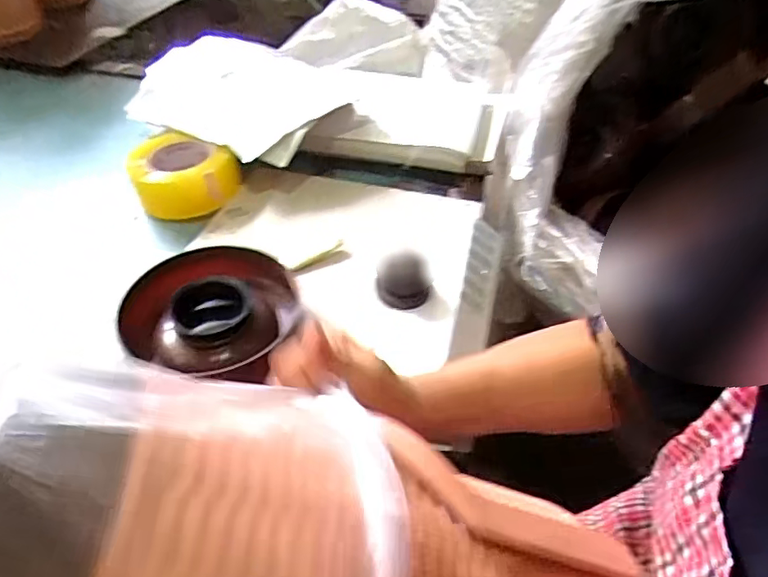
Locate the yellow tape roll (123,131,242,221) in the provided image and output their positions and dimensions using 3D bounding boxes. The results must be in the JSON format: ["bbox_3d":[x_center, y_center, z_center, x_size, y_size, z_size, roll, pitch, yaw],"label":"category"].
[{"bbox_3d":[-0.246,-0.140,0.685,0.117,0.065,0.115,2,43,-2],"label":"yellow tape roll"}]

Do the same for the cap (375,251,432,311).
[{"bbox_3d":[0.020,-0.009,0.569,0.055,0.036,0.050,2,43,-2],"label":"cap"}]

